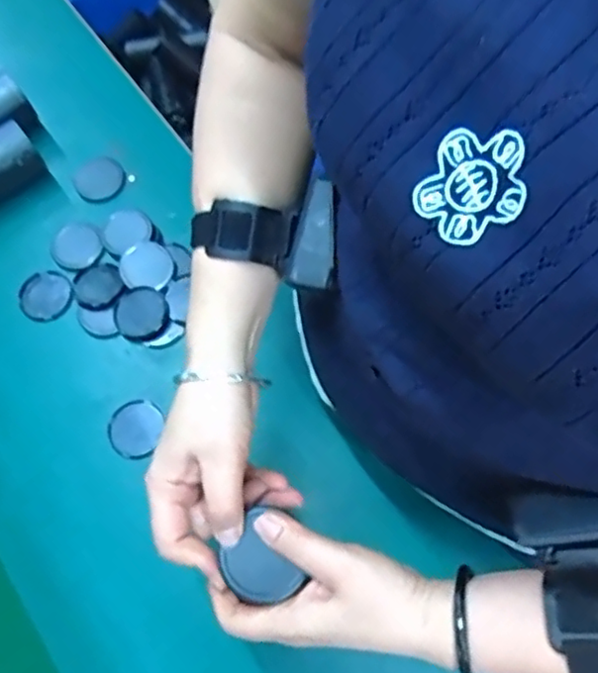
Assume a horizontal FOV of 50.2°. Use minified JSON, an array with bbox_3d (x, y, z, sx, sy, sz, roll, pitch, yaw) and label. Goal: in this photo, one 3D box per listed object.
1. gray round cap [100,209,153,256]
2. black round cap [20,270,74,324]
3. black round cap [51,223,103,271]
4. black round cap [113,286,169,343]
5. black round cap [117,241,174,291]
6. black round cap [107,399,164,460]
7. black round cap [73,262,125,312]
[{"bbox_3d":[-0.169,-0.104,0.622,0.048,0.013,0.047,-1,68,2],"label":"gray round cap"},{"bbox_3d":[-0.241,-0.039,0.604,0.054,0.013,0.049,35,73,14],"label":"black round cap"},{"bbox_3d":[-0.218,-0.089,0.622,0.047,0.007,0.050,-1,68,2],"label":"black round cap"},{"bbox_3d":[-0.146,-0.022,0.589,0.052,0.011,0.050,-1,68,2],"label":"black round cap"},{"bbox_3d":[-0.145,-0.067,0.608,0.048,0.014,0.045,-1,68,2],"label":"black round cap"},{"bbox_3d":[-0.145,0.080,0.557,0.046,0.007,0.051,17,70,8],"label":"black round cap"},{"bbox_3d":[-0.190,-0.048,0.603,0.047,0.008,0.052,-36,72,-12],"label":"black round cap"}]

